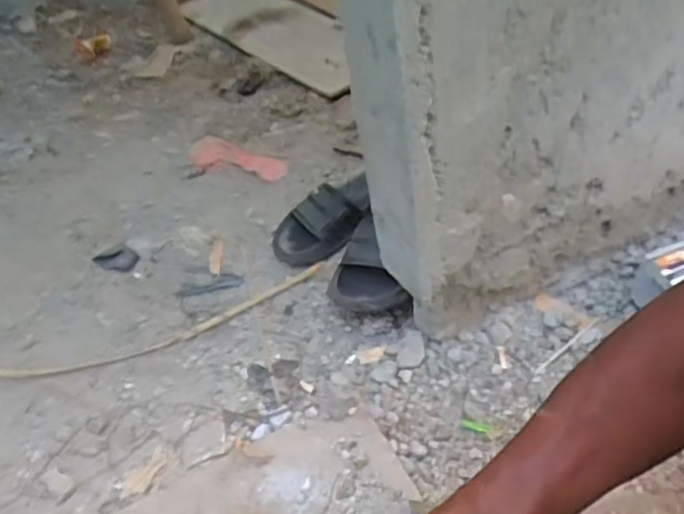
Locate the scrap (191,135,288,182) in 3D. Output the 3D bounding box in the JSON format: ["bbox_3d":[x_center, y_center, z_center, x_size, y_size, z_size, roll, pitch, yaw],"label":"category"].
[{"bbox_3d":[-0.220,-0.198,1.284,0.226,0.023,0.092,15,47,22],"label":"scrap"}]

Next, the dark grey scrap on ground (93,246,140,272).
[{"bbox_3d":[-0.394,0.002,1.102,0.085,0.005,0.052,13,46,21],"label":"dark grey scrap on ground"}]

